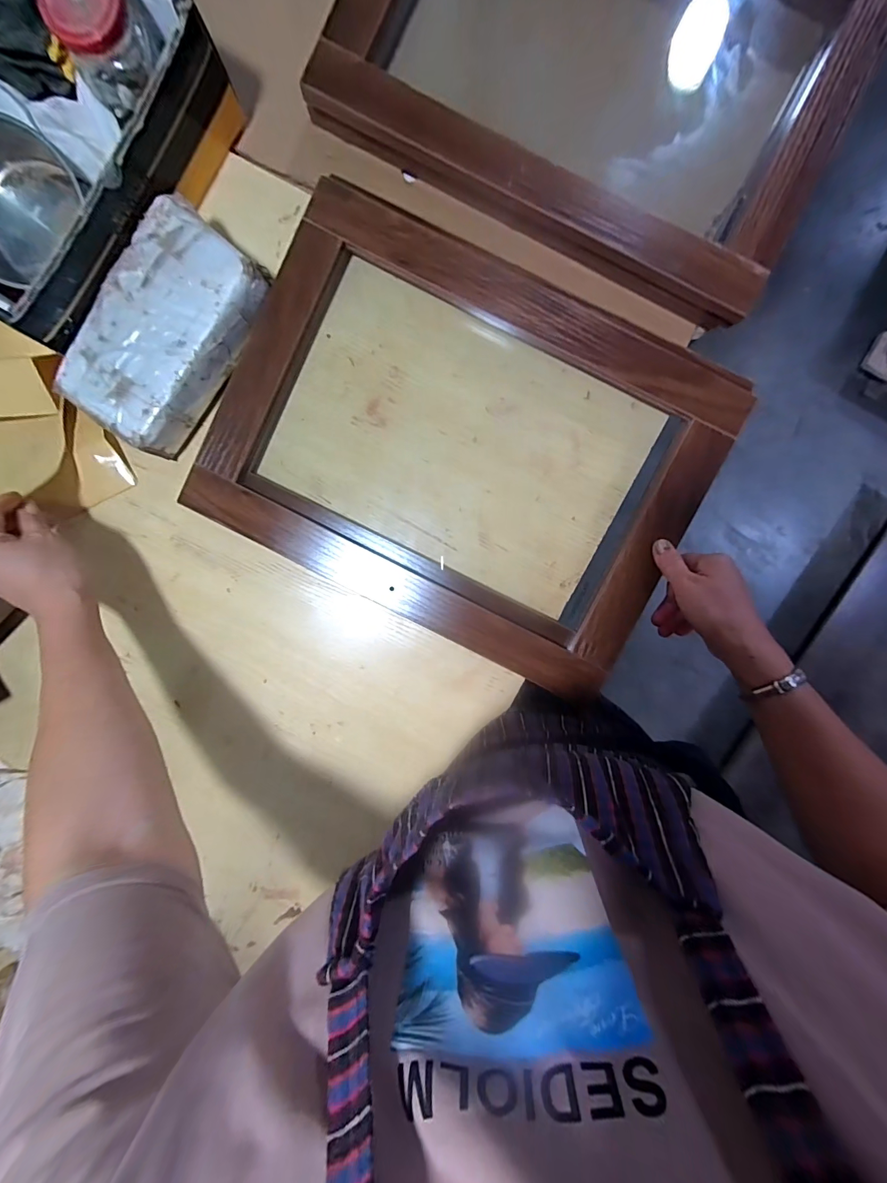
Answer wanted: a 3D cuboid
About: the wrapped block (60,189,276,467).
[{"bbox_3d":[-0.265,-0.243,0.401,0.106,0.062,0.208,38,94,-2],"label":"wrapped block"}]

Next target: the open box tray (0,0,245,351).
[{"bbox_3d":[-0.361,-0.398,0.362,0.218,0.102,0.287,32,95,-2],"label":"open box tray"}]

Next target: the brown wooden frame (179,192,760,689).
[{"bbox_3d":[0.021,-0.143,0.414,0.470,0.033,0.359,26,95,-1],"label":"brown wooden frame"}]

